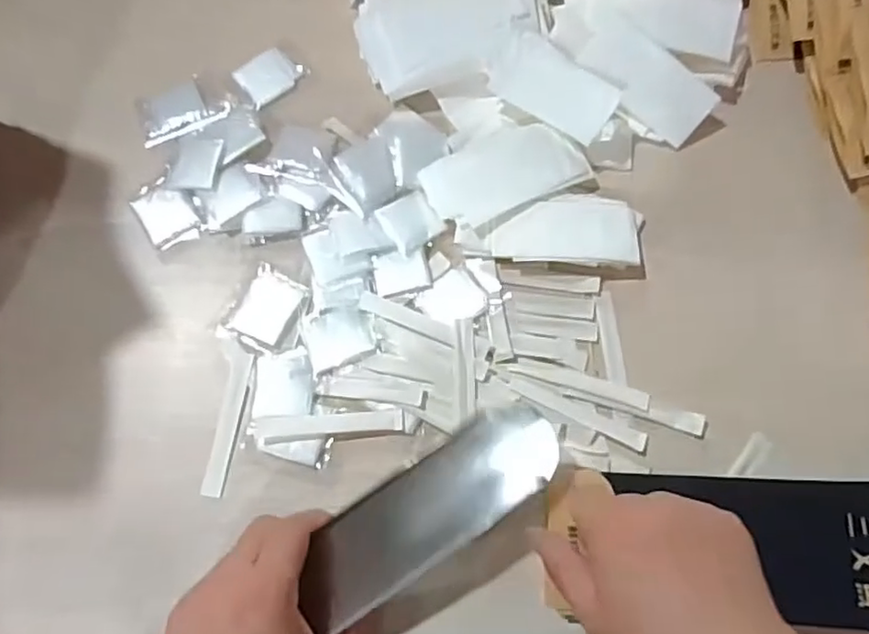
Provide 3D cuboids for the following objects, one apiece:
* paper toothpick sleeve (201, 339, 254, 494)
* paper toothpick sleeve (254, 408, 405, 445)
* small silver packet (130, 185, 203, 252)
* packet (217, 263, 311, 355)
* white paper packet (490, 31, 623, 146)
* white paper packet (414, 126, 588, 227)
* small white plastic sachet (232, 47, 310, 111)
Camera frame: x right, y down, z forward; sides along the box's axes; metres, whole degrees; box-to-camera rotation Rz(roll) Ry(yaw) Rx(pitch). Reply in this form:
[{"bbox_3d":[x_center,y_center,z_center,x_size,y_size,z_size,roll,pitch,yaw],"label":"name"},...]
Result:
[{"bbox_3d":[-0.133,0.066,0.412,0.016,0.004,0.096,6,75,3],"label":"paper toothpick sleeve"},{"bbox_3d":[-0.066,0.070,0.408,0.093,0.004,0.016,-5,85,-1],"label":"paper toothpick sleeve"},{"bbox_3d":[-0.191,-0.073,0.456,0.036,0.005,0.053,-33,77,-8],"label":"small silver packet"},{"bbox_3d":[-0.112,-0.006,0.432,0.049,0.004,0.054,20,76,7],"label":"packet"},{"bbox_3d":[0.084,-0.162,0.450,0.086,0.006,0.047,32,98,6],"label":"white paper packet"},{"bbox_3d":[0.047,-0.103,0.451,0.105,0.014,0.062,-26,76,-6],"label":"white paper packet"},{"bbox_3d":[-0.126,-0.186,0.494,0.050,0.009,0.043,-38,77,-9],"label":"small white plastic sachet"}]

